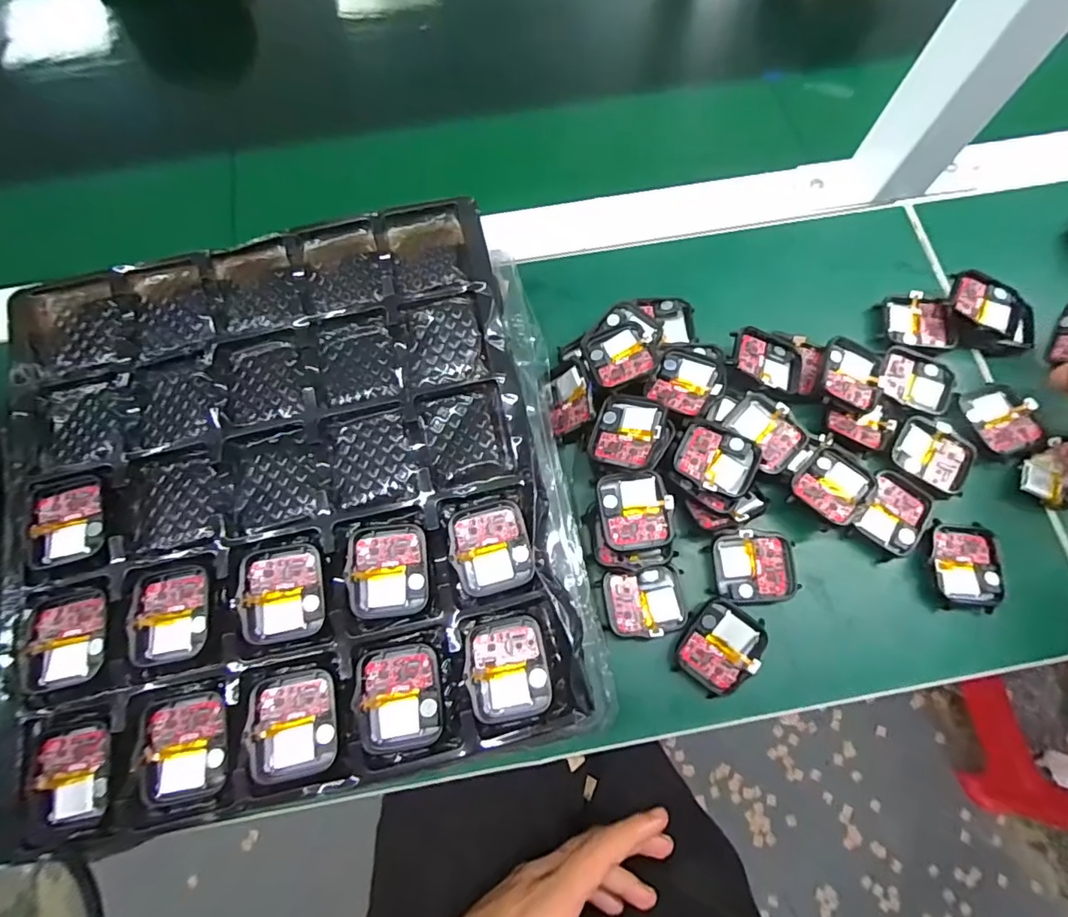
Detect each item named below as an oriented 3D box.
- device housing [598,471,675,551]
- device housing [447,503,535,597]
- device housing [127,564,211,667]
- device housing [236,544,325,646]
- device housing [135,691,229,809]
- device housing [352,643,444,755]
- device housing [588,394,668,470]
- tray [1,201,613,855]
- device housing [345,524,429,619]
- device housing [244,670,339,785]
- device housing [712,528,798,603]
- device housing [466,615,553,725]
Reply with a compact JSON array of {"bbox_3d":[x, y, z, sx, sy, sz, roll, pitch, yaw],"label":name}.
[{"bbox_3d":[0.054,0.027,0.282,0.036,0.008,0.040,-5,72,-1],"label":"device housing"},{"bbox_3d":[-0.021,0.043,0.258,0.036,0.009,0.042,-15,73,-4],"label":"device housing"},{"bbox_3d":[-0.165,0.070,0.242,0.036,0.005,0.042,-9,72,-2],"label":"device housing"},{"bbox_3d":[-0.115,0.061,0.244,0.035,0.008,0.042,-10,72,-2],"label":"device housing"},{"bbox_3d":[-0.151,0.125,0.229,0.034,0.012,0.042,-6,72,-1],"label":"device housing"},{"bbox_3d":[-0.059,0.106,0.235,0.037,0.006,0.043,-8,72,-2],"label":"device housing"},{"bbox_3d":[0.052,-0.016,0.291,0.037,0.008,0.040,14,72,27],"label":"device housing"},{"bbox_3d":[-0.119,0.013,0.273,0.263,0.035,0.278,-12,72,-3],"label":"tray"},{"bbox_3d":[-0.068,0.052,0.251,0.035,0.008,0.043,-4,72,-1],"label":"device housing"},{"bbox_3d":[-0.105,0.117,0.232,0.036,0.010,0.042,-9,72,-2],"label":"device housing"},{"bbox_3d":[0.121,0.060,0.292,0.042,0.012,0.036,-2,72,0],"label":"device housing"},{"bbox_3d":[-0.012,0.094,0.239,0.035,0.008,0.044,-11,72,-3],"label":"device housing"}]

